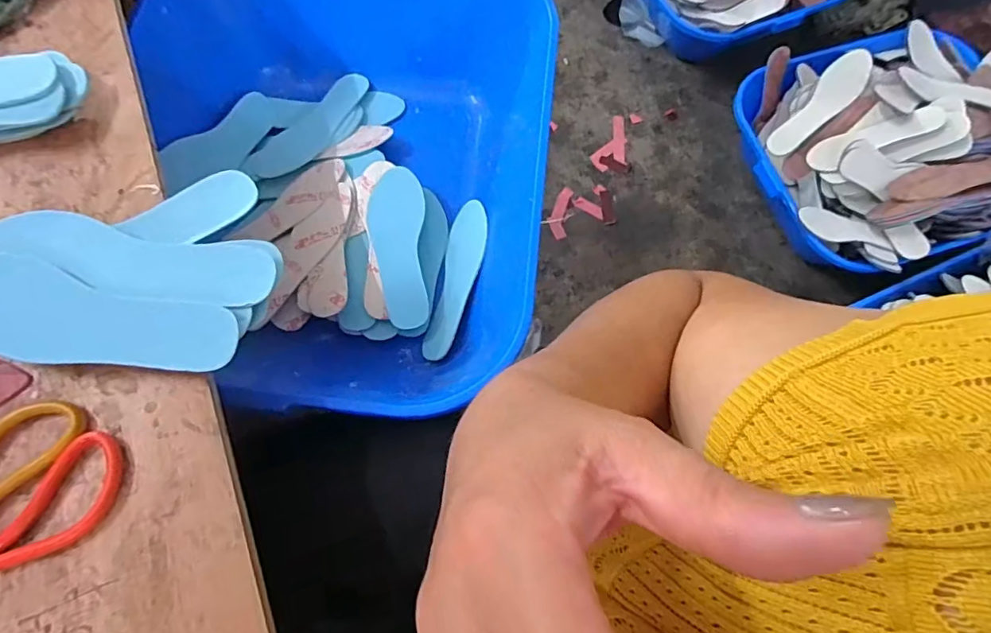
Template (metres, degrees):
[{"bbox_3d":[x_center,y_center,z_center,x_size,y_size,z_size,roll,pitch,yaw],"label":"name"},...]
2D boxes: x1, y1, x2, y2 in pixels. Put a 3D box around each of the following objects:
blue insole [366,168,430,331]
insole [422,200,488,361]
[{"bbox_3d":[-0.123,-0.091,0.685,0.071,0.023,0.214,-8,72,-4],"label":"blue insole"},{"bbox_3d":[-0.048,-0.049,0.684,0.061,0.012,0.213,1,72,28],"label":"insole"}]

